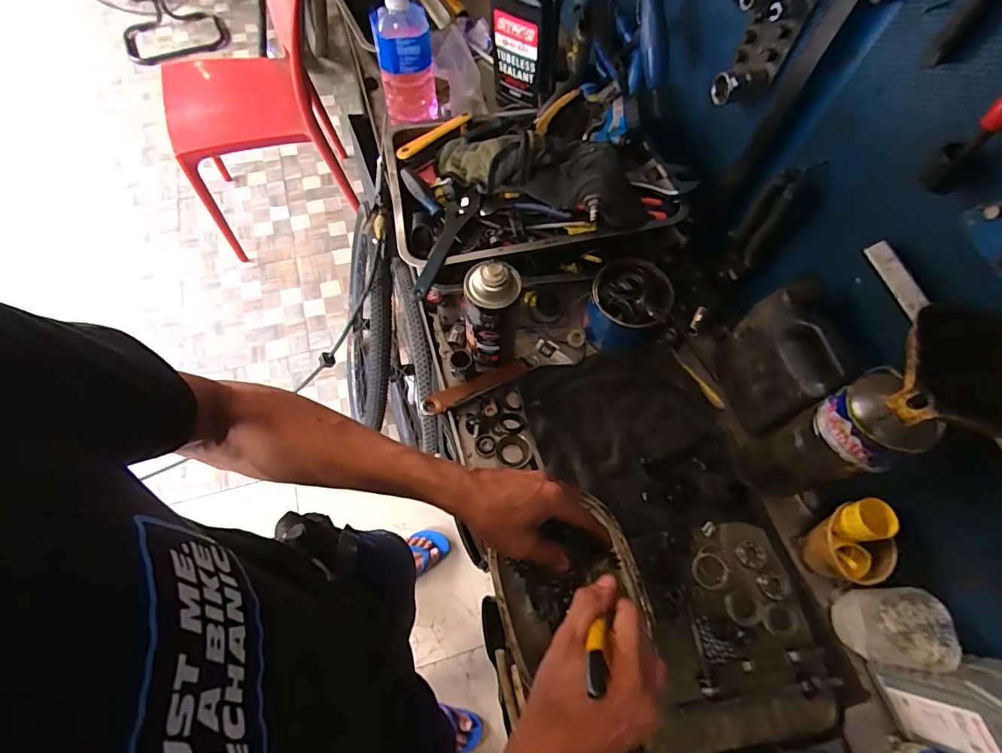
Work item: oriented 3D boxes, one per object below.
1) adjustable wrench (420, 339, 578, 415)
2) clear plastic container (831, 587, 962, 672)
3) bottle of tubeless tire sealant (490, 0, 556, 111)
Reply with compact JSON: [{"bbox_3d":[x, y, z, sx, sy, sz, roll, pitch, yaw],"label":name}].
[{"bbox_3d":[-0.007,-0.003,0.635,0.208,0.011,0.046,-19,68,-17],"label":"adjustable wrench"},{"bbox_3d":[0.403,0.260,0.498,0.062,0.094,0.071,2,66,-1],"label":"clear plastic container"},{"bbox_3d":[0.035,-0.537,0.770,0.109,0.201,0.071,8,66,2],"label":"bottle of tubeless tire sealant"}]

